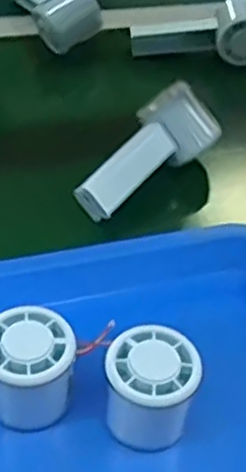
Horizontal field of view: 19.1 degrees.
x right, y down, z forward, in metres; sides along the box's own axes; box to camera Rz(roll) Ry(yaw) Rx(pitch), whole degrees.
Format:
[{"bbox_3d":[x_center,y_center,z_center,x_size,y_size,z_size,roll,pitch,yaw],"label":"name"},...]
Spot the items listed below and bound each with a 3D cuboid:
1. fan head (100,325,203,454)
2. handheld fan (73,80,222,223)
[{"bbox_3d":[0.017,0.097,0.456,0.056,0.061,0.050,2,43,-2],"label":"fan head"},{"bbox_3d":[0.014,-0.069,0.645,0.144,0.052,0.062,-42,93,-26],"label":"handheld fan"}]

